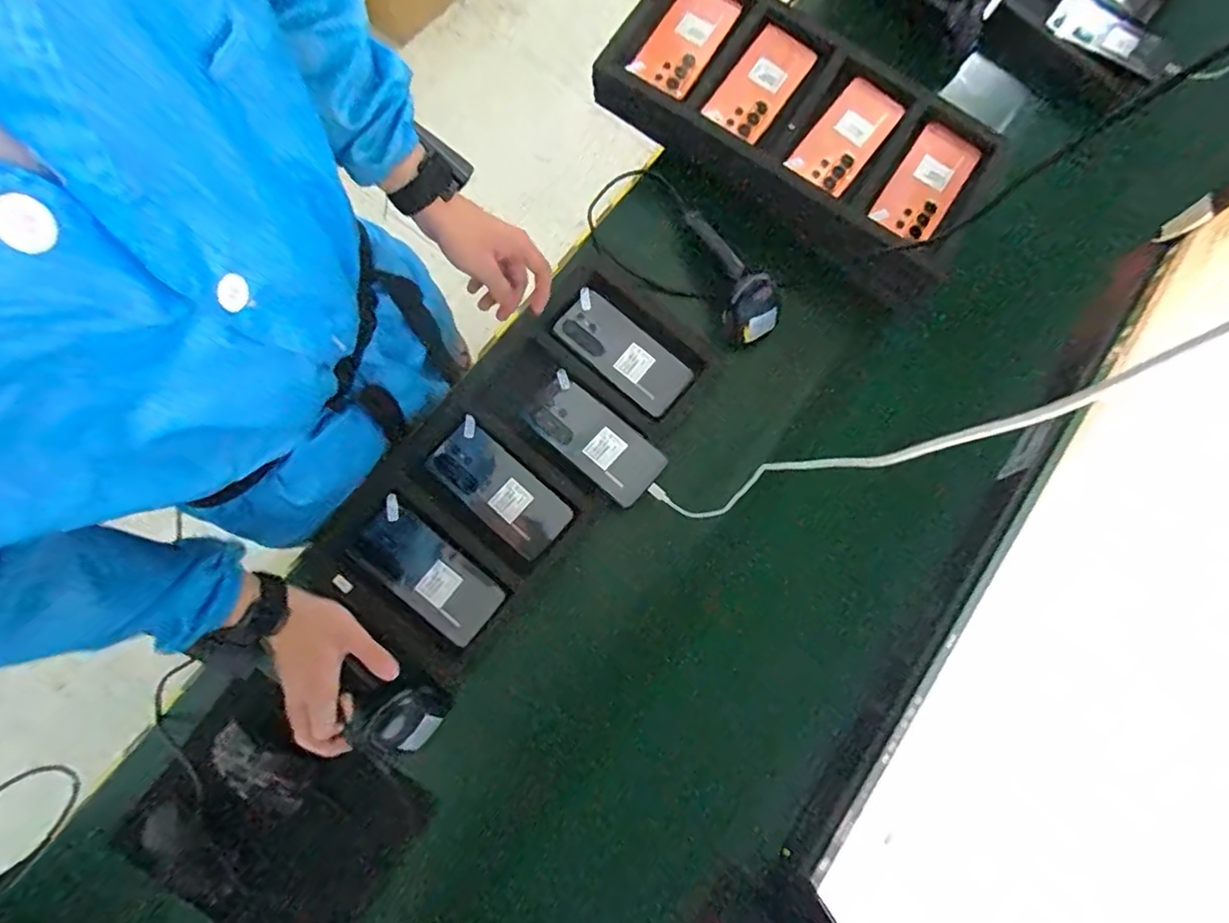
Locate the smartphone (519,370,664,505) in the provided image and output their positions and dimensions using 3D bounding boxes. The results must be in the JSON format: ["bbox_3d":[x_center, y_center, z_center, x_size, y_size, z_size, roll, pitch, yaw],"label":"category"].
[{"bbox_3d":[-0.025,-0.027,0.673,0.168,0.009,0.075,42,77,1],"label":"smartphone"}]

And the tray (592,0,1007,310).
[{"bbox_3d":[0.234,-0.434,0.732,0.489,0.061,0.263,39,77,0],"label":"tray"}]

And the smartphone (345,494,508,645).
[{"bbox_3d":[-0.208,0.123,0.640,0.168,0.007,0.076,42,76,-1],"label":"smartphone"}]

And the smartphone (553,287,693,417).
[{"bbox_3d":[0.010,-0.134,0.709,0.172,0.012,0.076,41,77,1],"label":"smartphone"}]

